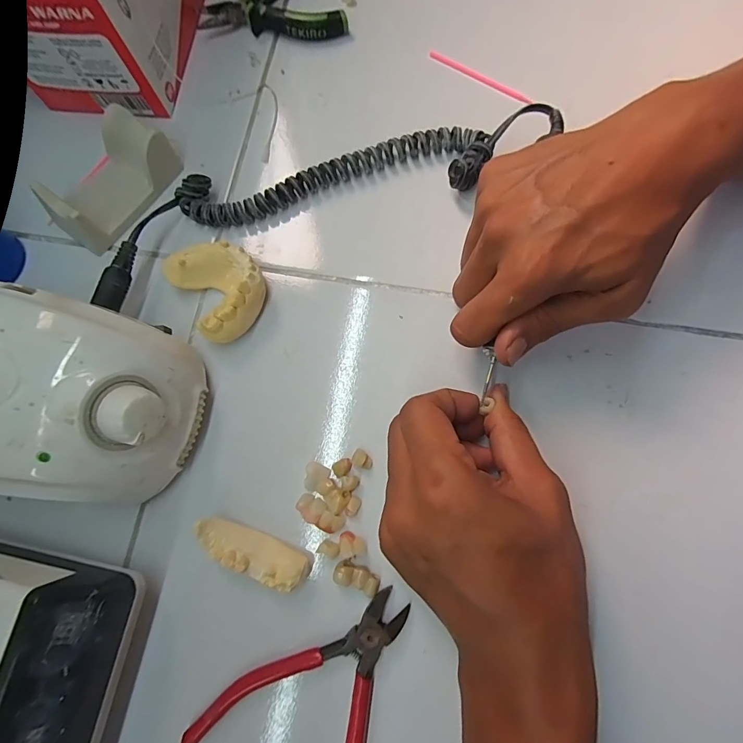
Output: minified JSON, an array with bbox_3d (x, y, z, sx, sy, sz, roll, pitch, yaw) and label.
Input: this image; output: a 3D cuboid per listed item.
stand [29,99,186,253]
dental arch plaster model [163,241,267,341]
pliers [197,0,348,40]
[{"bbox_3d":[-0.181,-0.132,0.280,0.052,0.033,0.090,33,79,10],"label":"stand"},{"bbox_3d":[-0.098,-0.056,0.263,0.051,0.031,0.067,-35,77,-6],"label":"dental arch plaster model"},{"bbox_3d":[-0.081,-0.296,0.323,0.108,0.016,0.079,-17,76,-2],"label":"pliers"}]

